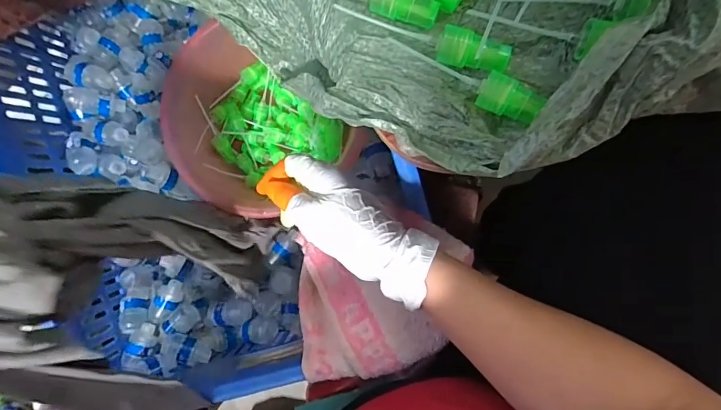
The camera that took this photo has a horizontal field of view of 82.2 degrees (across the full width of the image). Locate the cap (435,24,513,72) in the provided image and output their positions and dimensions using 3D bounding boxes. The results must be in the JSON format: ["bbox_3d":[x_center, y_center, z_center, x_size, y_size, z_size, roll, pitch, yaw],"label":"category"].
[{"bbox_3d":[0.057,-0.076,0.206,0.035,0.015,0.015,13,89,9],"label":"cap"}]

